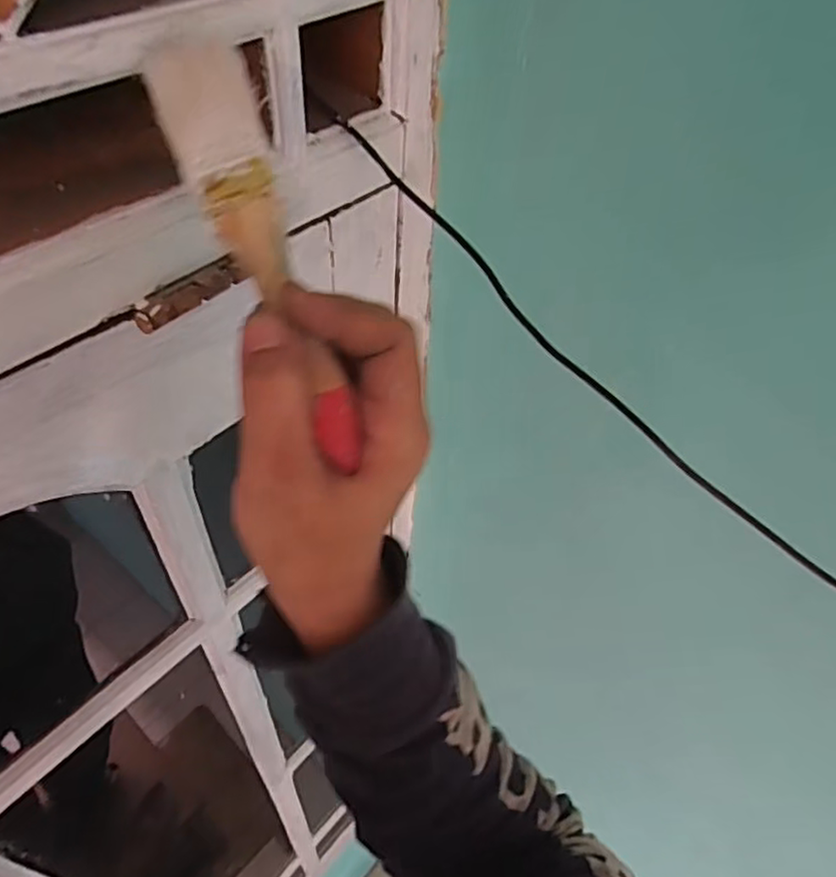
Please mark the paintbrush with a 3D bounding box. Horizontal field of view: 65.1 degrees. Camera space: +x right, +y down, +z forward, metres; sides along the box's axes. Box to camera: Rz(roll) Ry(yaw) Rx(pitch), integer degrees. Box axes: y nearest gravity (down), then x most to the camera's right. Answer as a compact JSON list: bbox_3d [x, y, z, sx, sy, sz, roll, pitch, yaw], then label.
[{"bbox_3d":[-0.054,-0.069,0.238,0.032,0.012,0.165,-20,82,-20],"label":"paintbrush"}]

